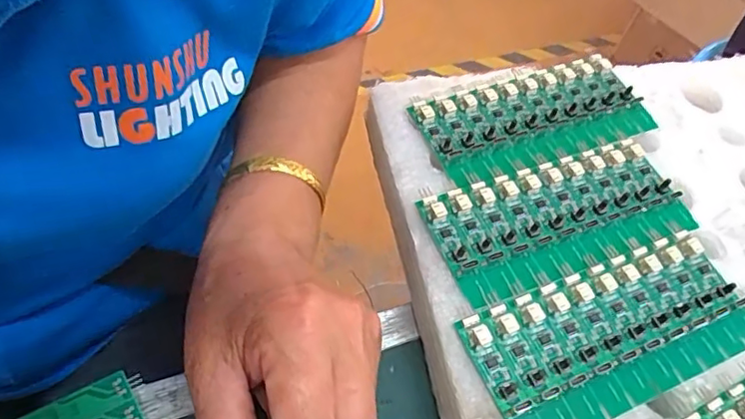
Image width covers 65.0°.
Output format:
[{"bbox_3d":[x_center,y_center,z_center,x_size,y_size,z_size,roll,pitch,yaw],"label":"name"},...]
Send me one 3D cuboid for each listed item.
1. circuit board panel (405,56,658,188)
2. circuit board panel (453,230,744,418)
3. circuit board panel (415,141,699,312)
[{"bbox_3d":[0.095,-0.054,0.337,0.137,0.005,0.059,-16,59,-18],"label":"circuit board panel"},{"bbox_3d":[0.111,0.054,0.264,0.136,0.008,0.061,-17,59,-19],"label":"circuit board panel"},{"bbox_3d":[0.096,0.002,0.298,0.135,0.008,0.062,-16,59,-18],"label":"circuit board panel"}]

